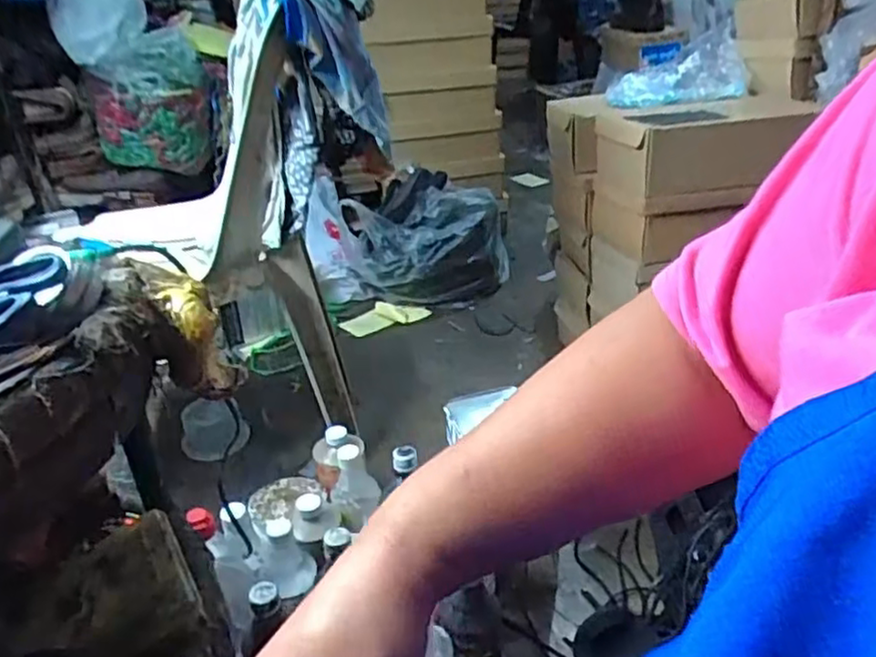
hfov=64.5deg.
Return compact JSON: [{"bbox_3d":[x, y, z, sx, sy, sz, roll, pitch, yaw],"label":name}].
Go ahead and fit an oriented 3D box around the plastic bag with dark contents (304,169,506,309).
[{"bbox_3d":[-0.074,-0.228,1.736,0.483,0.241,0.327,-2,28,2],"label":"plastic bag with dark contents"}]

